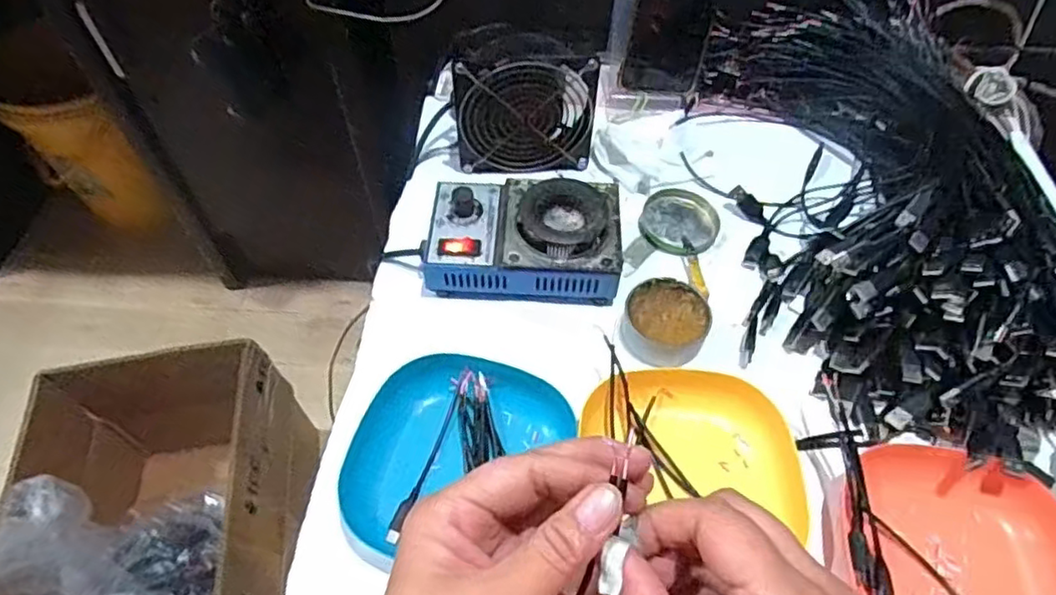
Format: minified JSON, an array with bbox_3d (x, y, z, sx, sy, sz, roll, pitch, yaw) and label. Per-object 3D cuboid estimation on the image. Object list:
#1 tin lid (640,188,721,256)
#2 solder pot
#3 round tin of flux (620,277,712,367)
[{"bbox_3d":[0.134,-0.068,0.568,0.065,0.007,0.070,0,55,0],"label":"tin lid"},{"bbox_3d":[-0.003,-0.050,0.520,0.152,0.058,0.095,2,55,1],"label":"solder pot"},{"bbox_3d":[0.105,0.019,0.495,0.063,0.024,0.063,0,55,0],"label":"round tin of flux"}]

